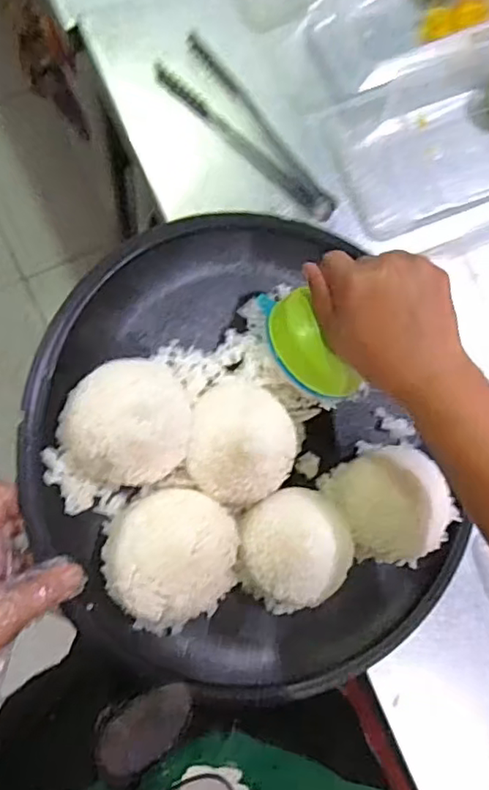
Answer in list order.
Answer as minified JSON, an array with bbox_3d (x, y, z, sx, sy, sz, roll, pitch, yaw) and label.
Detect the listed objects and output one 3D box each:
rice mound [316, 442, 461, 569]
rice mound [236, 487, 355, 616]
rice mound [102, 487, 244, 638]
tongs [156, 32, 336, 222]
[{"bbox_3d":[0.112,0.085,0.432,0.086,0.055,0.100,-39,86,-9],"label":"rice mound"},{"bbox_3d":[0.033,0.109,0.409,0.078,0.053,0.081,1,81,-4],"label":"rice mound"},{"bbox_3d":[-0.046,0.107,0.383,0.086,0.054,0.089,1,81,-4],"label":"rice mound"},{"bbox_3d":[0.009,-0.217,0.480,0.182,0.017,0.043,42,81,3],"label":"tongs"}]

